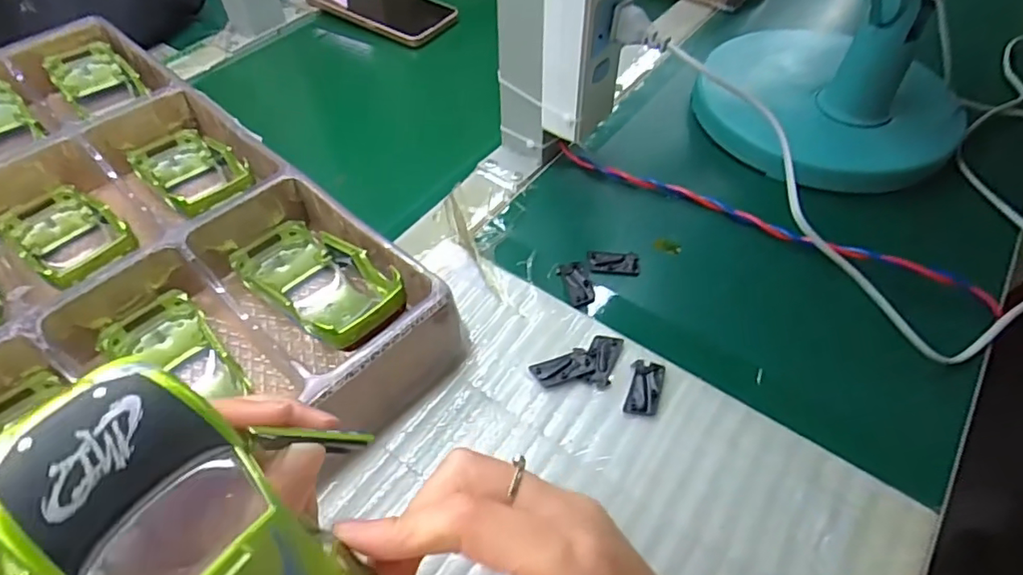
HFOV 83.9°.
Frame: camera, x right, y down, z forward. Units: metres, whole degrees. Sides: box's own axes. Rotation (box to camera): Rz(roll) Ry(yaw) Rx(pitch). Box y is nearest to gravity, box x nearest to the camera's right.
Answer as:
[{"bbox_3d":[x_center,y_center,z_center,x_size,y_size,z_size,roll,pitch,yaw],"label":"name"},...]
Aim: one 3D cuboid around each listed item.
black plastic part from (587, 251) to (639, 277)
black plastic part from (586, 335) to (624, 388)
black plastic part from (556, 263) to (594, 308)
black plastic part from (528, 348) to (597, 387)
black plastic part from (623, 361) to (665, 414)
[{"bbox_3d":[0.067,-0.017,0.372,0.032,0.004,0.017,2,52,2],"label":"black plastic part"},{"bbox_3d":[0.052,0.040,0.323,0.016,0.004,0.033,17,54,14],"label":"black plastic part"},{"bbox_3d":[0.042,-0.003,0.363,0.017,0.004,0.033,-15,53,-11],"label":"black plastic part"},{"bbox_3d":[0.029,0.045,0.320,0.034,0.004,0.017,-18,53,-13],"label":"black plastic part"},{"bbox_3d":[0.073,0.054,0.311,0.018,0.004,0.033,13,53,11],"label":"black plastic part"}]

